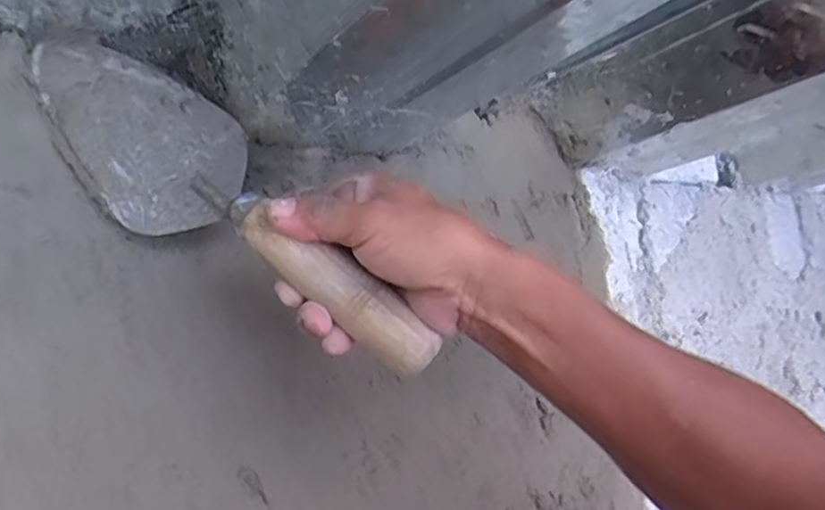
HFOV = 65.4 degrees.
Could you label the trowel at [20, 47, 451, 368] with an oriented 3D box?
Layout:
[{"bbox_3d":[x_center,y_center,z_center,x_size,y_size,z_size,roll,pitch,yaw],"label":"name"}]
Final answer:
[{"bbox_3d":[-0.103,-0.024,0.361,0.077,0.274,0.062,-53,-15,4],"label":"trowel"}]

